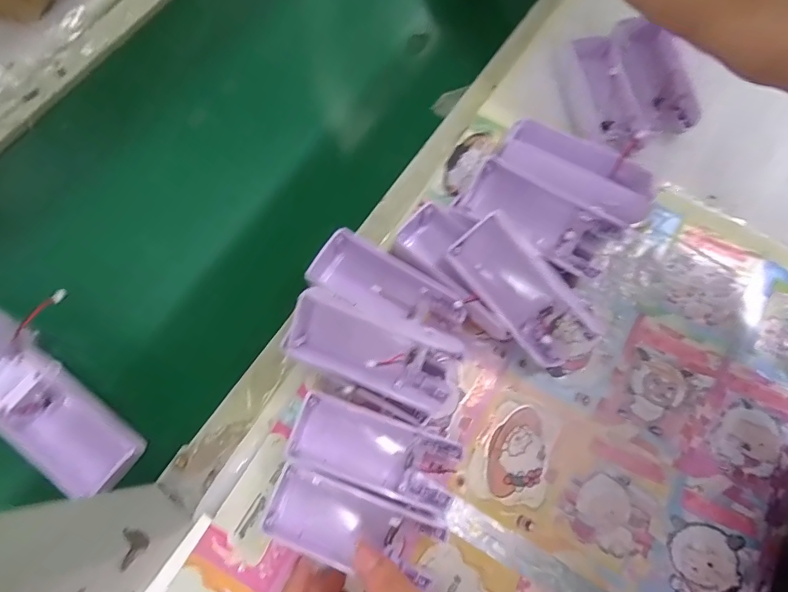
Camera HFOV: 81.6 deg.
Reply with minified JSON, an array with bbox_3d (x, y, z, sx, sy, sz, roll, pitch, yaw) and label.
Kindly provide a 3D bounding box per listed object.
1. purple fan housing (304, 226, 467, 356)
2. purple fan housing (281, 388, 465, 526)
[{"bbox_3d":[-0.001,-0.002,0.329,0.120,0.029,0.042,30,74,8],"label":"purple fan housing"},{"bbox_3d":[-0.012,0.101,0.297,0.107,0.028,0.046,21,73,5],"label":"purple fan housing"}]

